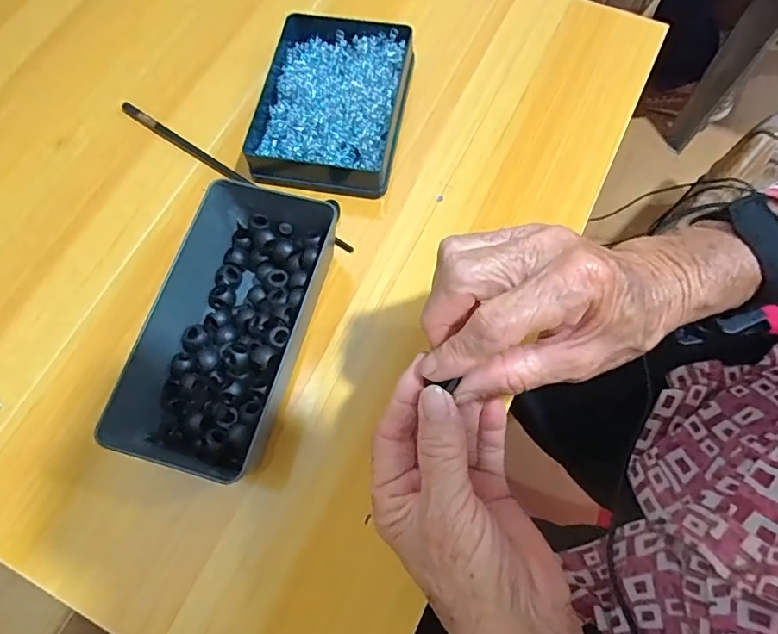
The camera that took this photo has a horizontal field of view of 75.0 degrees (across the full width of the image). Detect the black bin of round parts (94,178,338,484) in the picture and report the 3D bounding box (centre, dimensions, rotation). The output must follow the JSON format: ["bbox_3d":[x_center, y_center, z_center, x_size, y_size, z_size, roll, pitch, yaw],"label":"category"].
[{"bbox_3d":[-0.104,0.001,0.336,0.113,0.046,0.192,13,69,4],"label":"black bin of round parts"}]

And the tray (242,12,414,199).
[{"bbox_3d":[-0.047,-0.173,0.410,0.115,0.029,0.150,8,69,2],"label":"tray"}]

